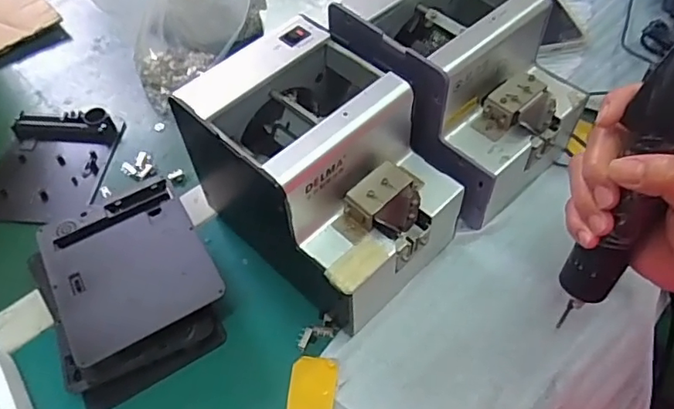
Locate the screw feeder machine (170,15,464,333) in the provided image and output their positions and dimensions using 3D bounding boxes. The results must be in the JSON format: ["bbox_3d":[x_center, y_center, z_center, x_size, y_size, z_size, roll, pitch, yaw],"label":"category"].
[{"bbox_3d":[-0.013,-0.024,0.432,0.178,0.142,0.122,37,64,25],"label":"screw feeder machine"}]

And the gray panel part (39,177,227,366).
[{"bbox_3d":[-0.161,0.044,0.430,0.110,0.013,0.131,-28,58,-16],"label":"gray panel part"}]

